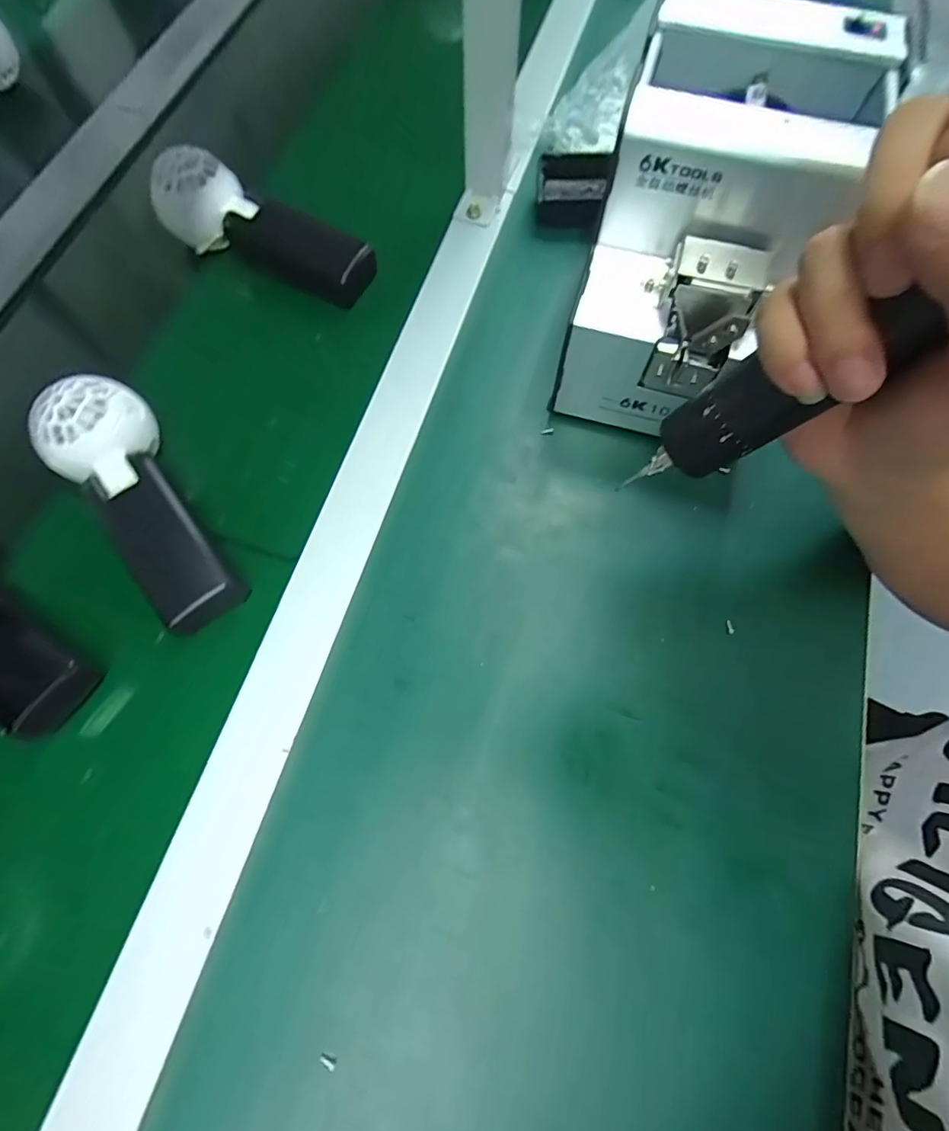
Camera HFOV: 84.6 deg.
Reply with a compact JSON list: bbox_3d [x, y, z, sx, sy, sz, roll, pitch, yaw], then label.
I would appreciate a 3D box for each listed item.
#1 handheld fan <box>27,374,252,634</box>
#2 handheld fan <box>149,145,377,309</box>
[{"bbox_3d":[-0.195,-0.037,0.305,0.071,0.045,0.166,-32,73,-10],"label":"handheld fan"},{"bbox_3d":[-0.158,-0.254,0.401,0.164,0.048,0.044,22,71,-9],"label":"handheld fan"}]

